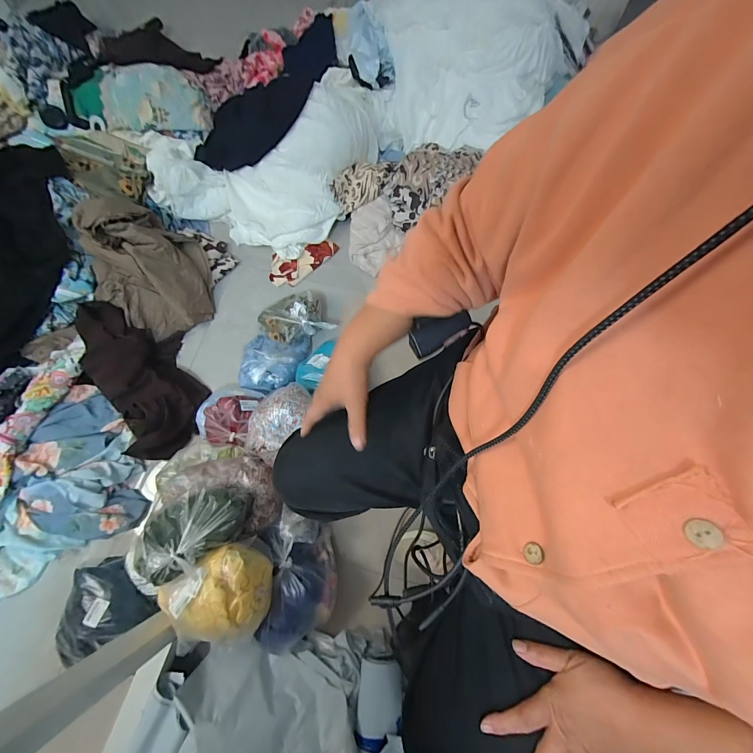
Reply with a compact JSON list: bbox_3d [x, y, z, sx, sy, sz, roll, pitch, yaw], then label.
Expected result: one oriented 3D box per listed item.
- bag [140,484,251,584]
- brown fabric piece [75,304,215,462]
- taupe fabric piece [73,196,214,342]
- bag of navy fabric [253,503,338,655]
[{"bbox_3d":[-0.385,0.331,0.731,0.219,0.107,0.165,-11,74,-5],"label":"bag"},{"bbox_3d":[-0.656,-0.004,0.952,0.247,0.120,0.440,-33,77,-11],"label":"brown fabric piece"},{"bbox_3d":[-0.672,-0.334,0.998,0.284,0.191,0.384,-16,74,-7],"label":"taupe fabric piece"},{"bbox_3d":[-0.180,0.485,0.794,0.167,0.129,0.288,-2,73,-3],"label":"bag of navy fabric"}]

